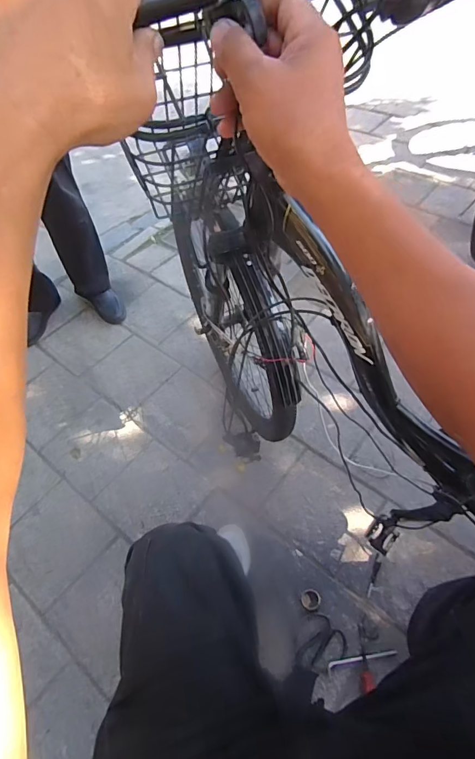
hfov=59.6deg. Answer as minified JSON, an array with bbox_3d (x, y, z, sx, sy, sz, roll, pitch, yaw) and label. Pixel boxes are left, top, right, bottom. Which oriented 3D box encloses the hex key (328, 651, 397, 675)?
[{"bbox_3d":[0.272,0.612,0.909,0.155,0.004,0.022,-14,62,-5],"label":"hex key"}]

